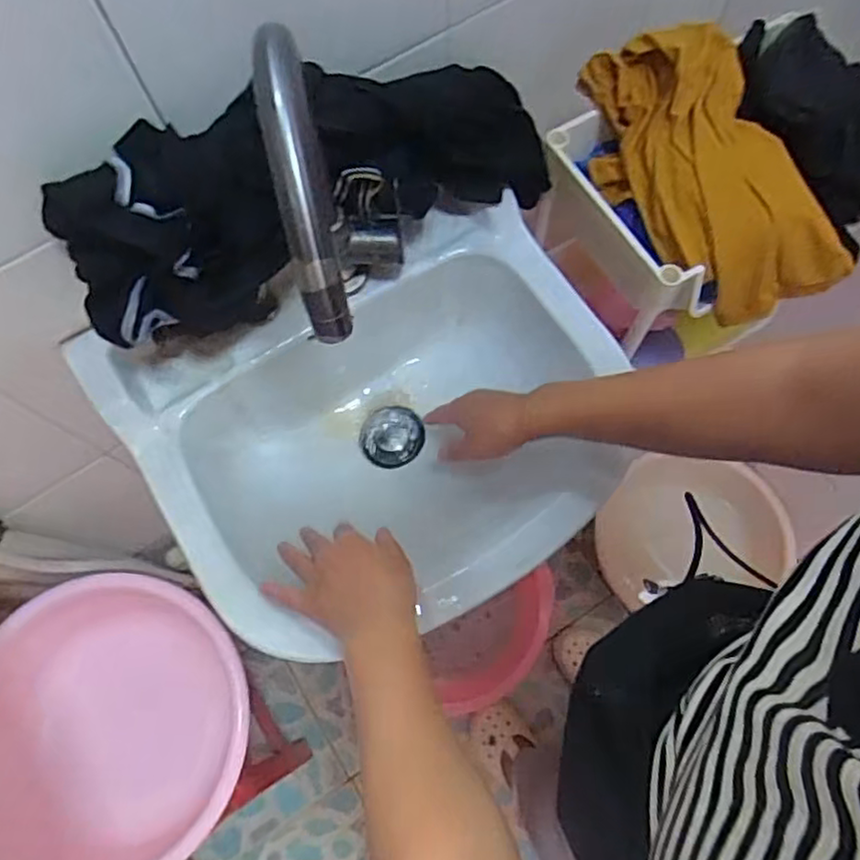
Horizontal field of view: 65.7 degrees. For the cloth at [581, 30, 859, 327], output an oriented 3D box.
[{"bbox_3d":[0.289,-0.262,0.683,0.165,0.103,0.307,-33,88,-9],"label":"cloth"}]

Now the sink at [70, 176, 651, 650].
[{"bbox_3d":[-0.043,0.011,0.678,0.436,0.157,0.357,-29,73,-8],"label":"sink"}]

